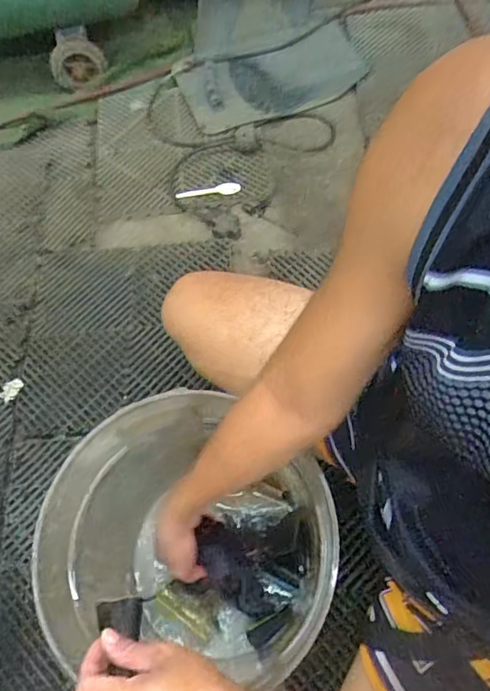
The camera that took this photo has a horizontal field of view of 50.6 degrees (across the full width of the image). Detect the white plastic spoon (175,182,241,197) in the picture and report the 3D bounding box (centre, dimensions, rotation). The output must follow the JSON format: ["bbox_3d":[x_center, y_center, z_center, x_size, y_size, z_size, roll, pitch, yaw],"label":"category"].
[{"bbox_3d":[-0.082,-0.345,1.149,0.143,0.012,0.030,-6,62,2],"label":"white plastic spoon"}]

